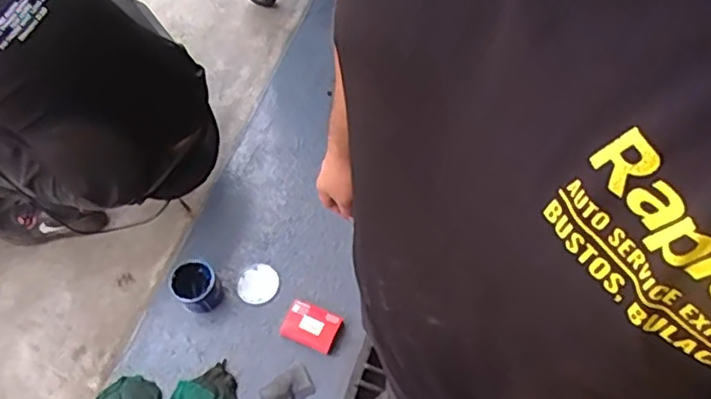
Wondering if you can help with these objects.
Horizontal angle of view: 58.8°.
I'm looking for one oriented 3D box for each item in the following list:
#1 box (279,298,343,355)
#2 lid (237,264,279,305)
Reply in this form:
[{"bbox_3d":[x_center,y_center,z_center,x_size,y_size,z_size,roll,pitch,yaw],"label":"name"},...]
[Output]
[{"bbox_3d":[-0.103,0.296,1.477,0.136,0.038,0.095,20,65,13],"label":"box"},{"bbox_3d":[-0.240,0.209,1.558,0.093,0.011,0.102,-1,62,2],"label":"lid"}]

